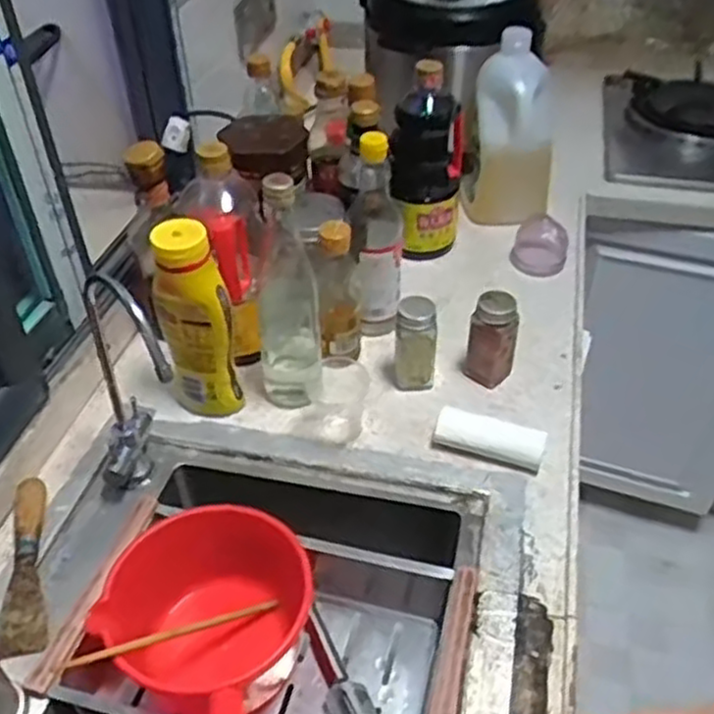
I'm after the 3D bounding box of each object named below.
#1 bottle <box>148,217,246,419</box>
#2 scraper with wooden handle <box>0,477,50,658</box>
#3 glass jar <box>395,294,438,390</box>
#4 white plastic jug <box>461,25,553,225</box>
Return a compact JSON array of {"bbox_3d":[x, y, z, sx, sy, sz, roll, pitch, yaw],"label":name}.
[{"bbox_3d":[-0.171,-0.027,0.815,0.066,0.236,0.056,-27,48,-26],"label":"bottle"},{"bbox_3d":[-0.310,0.192,0.715,0.038,0.024,0.177,-12,43,-12],"label":"scraper with wooden handle"},{"bbox_3d":[0.069,-0.016,0.890,0.047,0.113,0.036,2,42,3],"label":"glass jar"},{"bbox_3d":[0.250,-0.366,1.215,0.131,0.270,0.117,10,43,12],"label":"white plastic jug"}]

